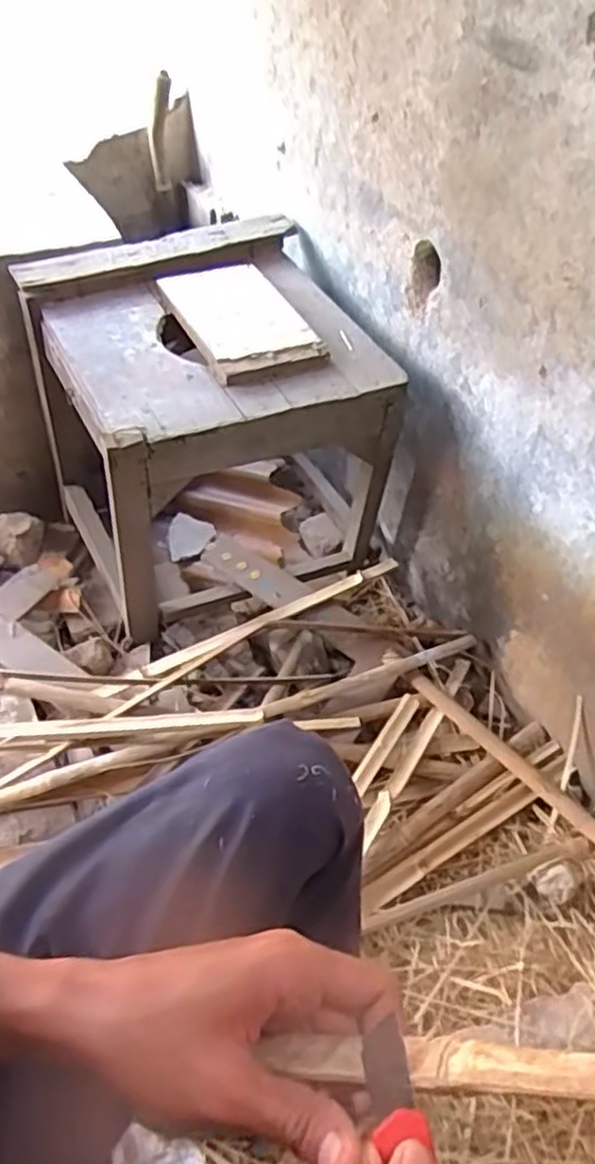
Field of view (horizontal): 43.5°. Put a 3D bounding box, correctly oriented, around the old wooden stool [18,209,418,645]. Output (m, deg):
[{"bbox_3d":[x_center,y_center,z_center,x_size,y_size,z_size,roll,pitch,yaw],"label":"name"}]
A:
[{"bbox_3d":[-0.145,-0.240,1.216,0.458,0.443,0.450,-18,52,-17],"label":"old wooden stool"}]

